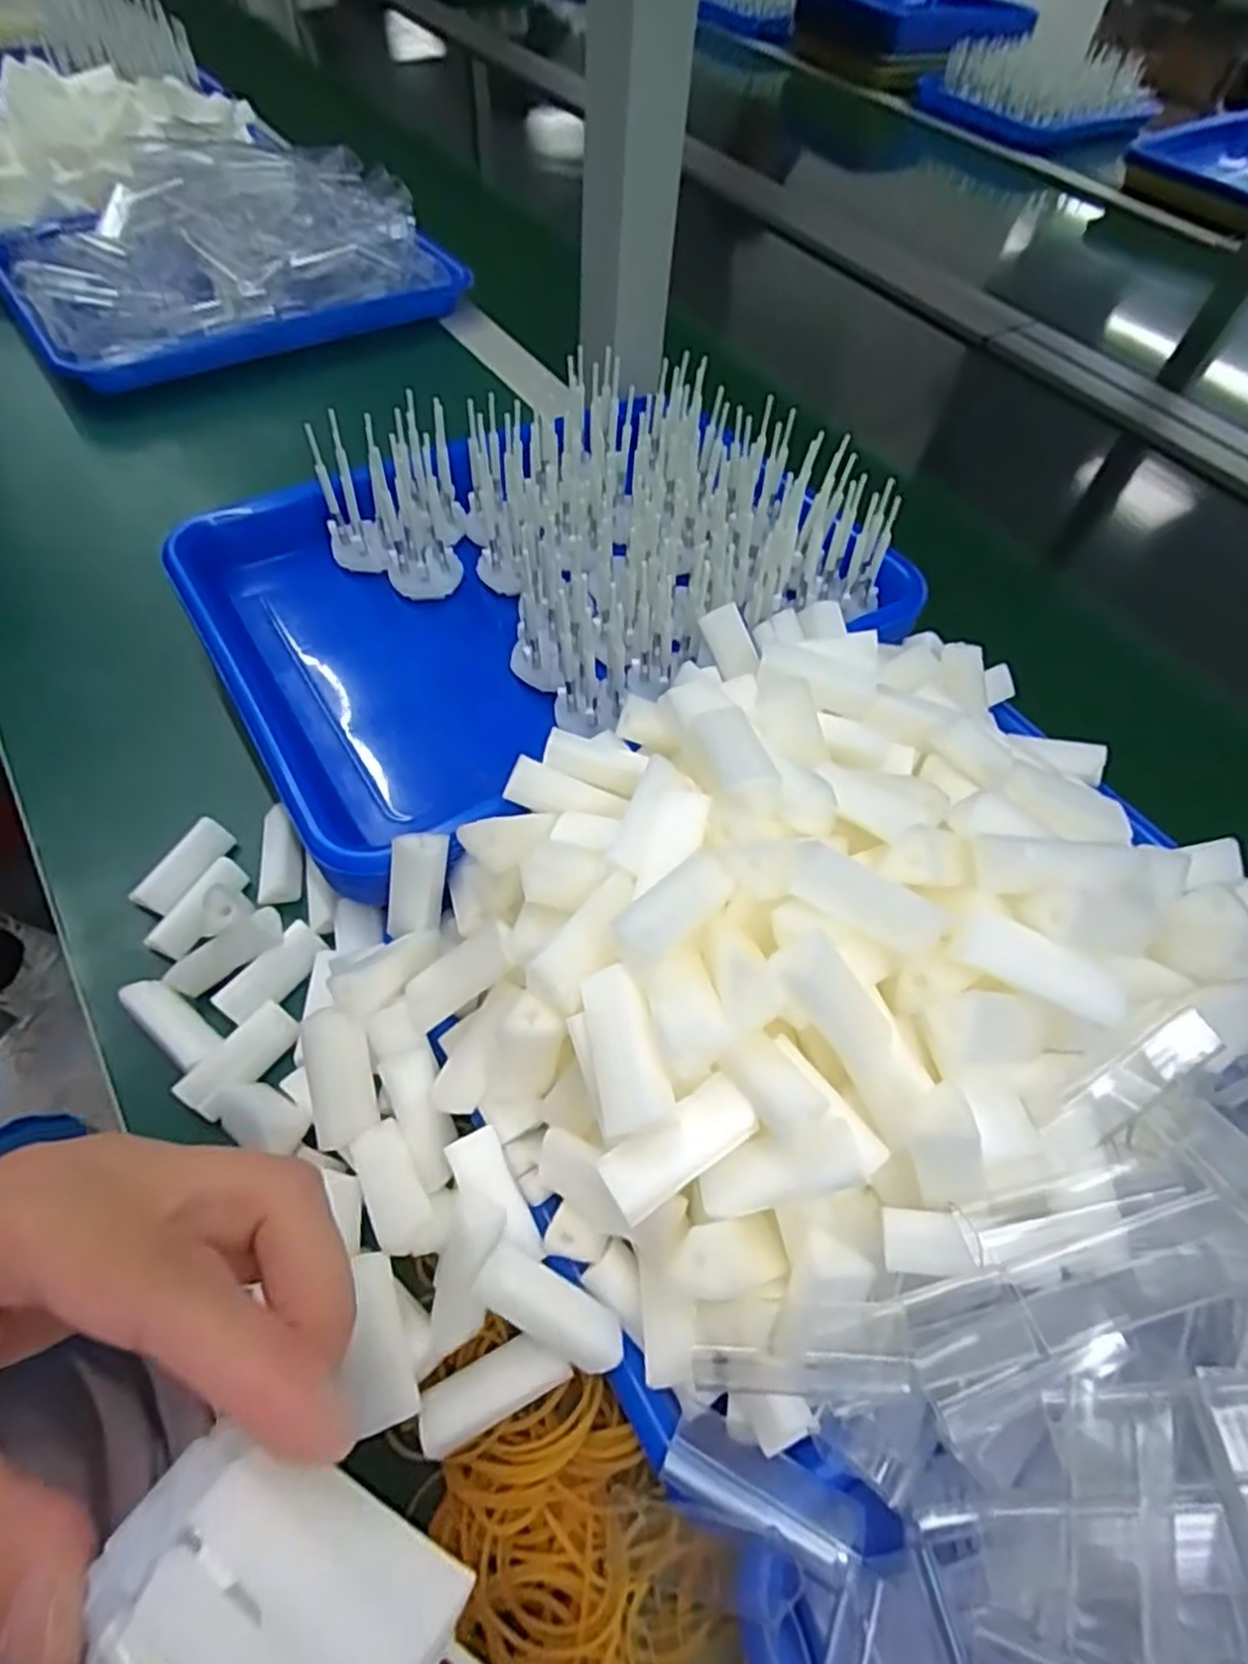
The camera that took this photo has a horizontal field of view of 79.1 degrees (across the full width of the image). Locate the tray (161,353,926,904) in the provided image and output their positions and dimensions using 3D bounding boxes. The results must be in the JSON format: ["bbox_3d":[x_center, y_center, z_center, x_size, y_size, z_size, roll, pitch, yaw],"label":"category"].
[{"bbox_3d":[-0.043,-0.132,0.392,0.321,0.093,0.230,-25,62,-20],"label":"tray"}]

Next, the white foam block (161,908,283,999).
[{"bbox_3d":[-0.163,0.049,0.308,0.050,0.015,0.013,-33,63,-2],"label":"white foam block"}]

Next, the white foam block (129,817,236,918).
[{"bbox_3d":[-0.195,0.015,0.336,0.018,0.009,0.046,25,58,12],"label":"white foam block"}]

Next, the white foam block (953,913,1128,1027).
[{"bbox_3d":[0.119,0.039,0.215,0.046,0.007,0.016,24,58,11],"label":"white foam block"}]

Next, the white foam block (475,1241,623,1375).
[{"bbox_3d":[-0.022,0.147,0.233,0.046,0.018,0.018,25,58,12],"label":"white foam block"}]

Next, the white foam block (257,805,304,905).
[{"bbox_3d":[-0.156,0.011,0.345,0.018,0.009,0.047,-9,57,-10],"label":"white foam block"}]

